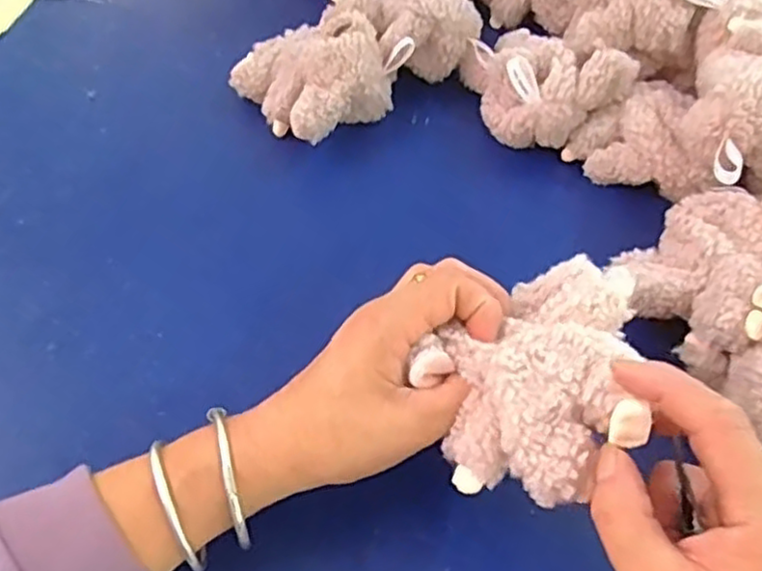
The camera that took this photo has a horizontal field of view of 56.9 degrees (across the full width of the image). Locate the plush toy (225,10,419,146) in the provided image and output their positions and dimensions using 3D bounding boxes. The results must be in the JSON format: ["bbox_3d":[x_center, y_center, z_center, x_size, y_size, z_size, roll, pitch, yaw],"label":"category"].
[{"bbox_3d":[-0.051,-0.169,0.545,0.104,0.067,0.108,0,54,0],"label":"plush toy"}]

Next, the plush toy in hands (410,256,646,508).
[{"bbox_3d":[0.080,0.037,0.323,0.119,0.046,0.092,-37,63,-26],"label":"plush toy in hands"}]

